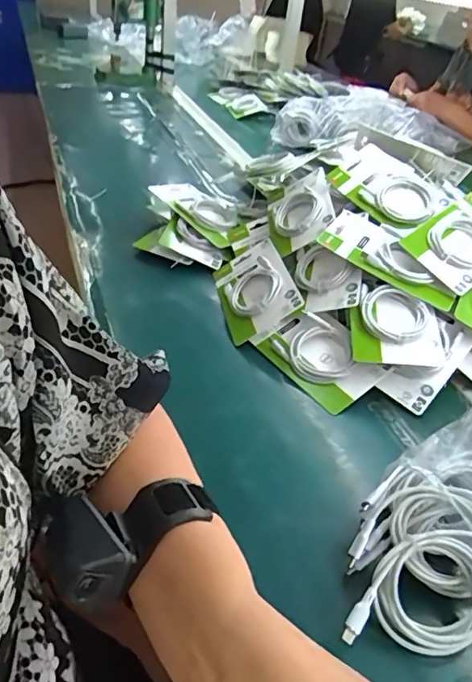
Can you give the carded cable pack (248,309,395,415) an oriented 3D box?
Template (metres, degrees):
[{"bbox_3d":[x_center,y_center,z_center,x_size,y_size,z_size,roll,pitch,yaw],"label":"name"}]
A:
[{"bbox_3d":[0.099,0.015,0.607,0.095,0.022,0.145,-37,58,-17],"label":"carded cable pack"}]

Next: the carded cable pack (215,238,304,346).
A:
[{"bbox_3d":[0.026,-0.073,0.690,0.098,0.024,0.172,-33,40,13],"label":"carded cable pack"}]

